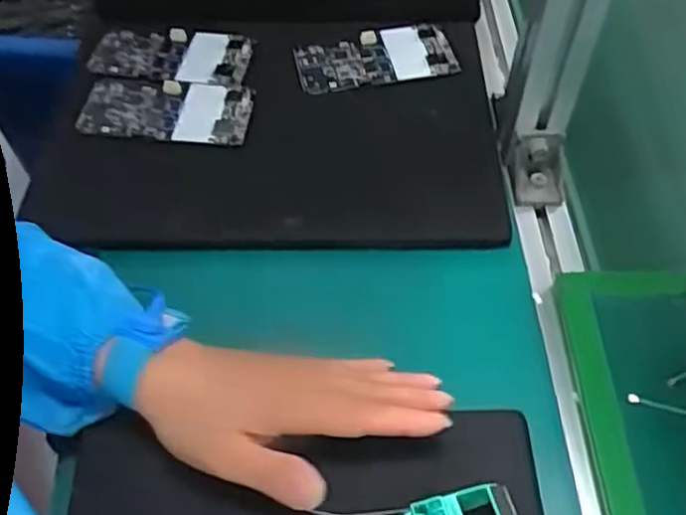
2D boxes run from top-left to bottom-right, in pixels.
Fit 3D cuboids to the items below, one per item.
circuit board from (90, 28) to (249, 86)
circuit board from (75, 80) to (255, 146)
[{"bbox_3d":[-0.141,-0.165,0.580,0.121,0.009,0.058,4,55,5],"label":"circuit board"},{"bbox_3d":[-0.135,-0.111,0.542,0.127,0.010,0.057,5,53,4],"label":"circuit board"}]

